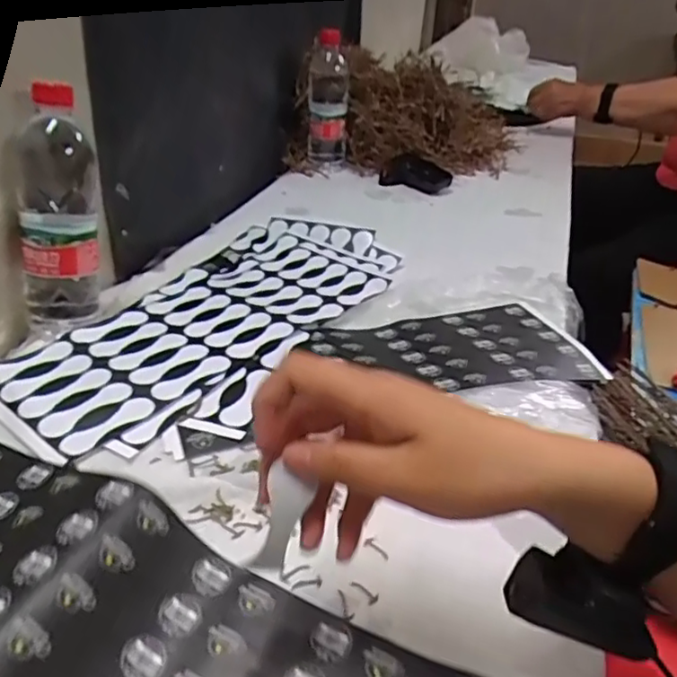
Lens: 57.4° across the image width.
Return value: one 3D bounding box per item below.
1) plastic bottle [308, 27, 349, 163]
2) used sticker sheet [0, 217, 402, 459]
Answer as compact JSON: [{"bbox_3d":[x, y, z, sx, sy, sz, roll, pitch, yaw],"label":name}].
[{"bbox_3d":[-0.017,-0.393,1.046,0.065,0.224,0.064,2,33,-4],"label":"plastic bottle"},{"bbox_3d":[-0.113,-0.034,0.627,0.223,0.012,0.447,18,35,19],"label":"used sticker sheet"}]

